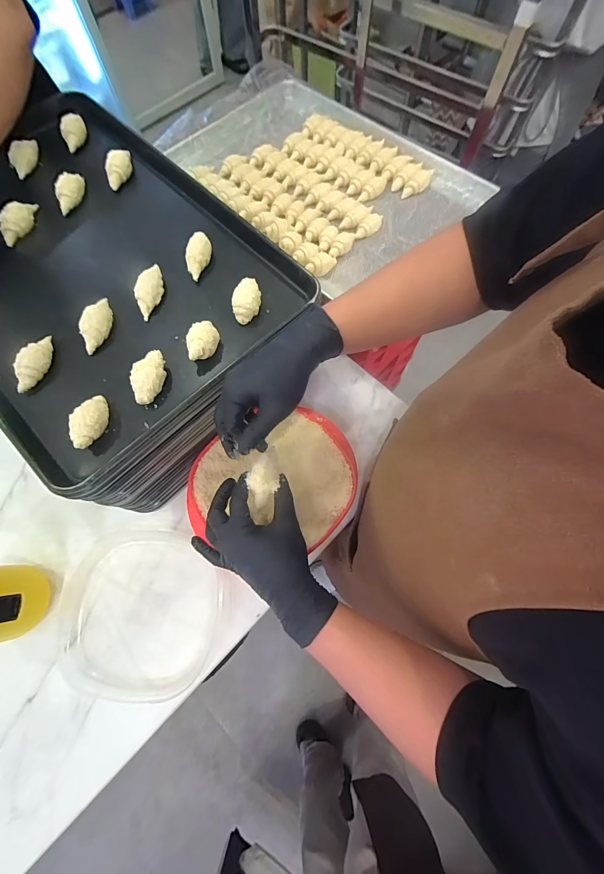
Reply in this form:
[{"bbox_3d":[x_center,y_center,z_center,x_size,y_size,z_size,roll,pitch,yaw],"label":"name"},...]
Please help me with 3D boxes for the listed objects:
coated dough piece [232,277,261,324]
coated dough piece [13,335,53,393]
[{"bbox_3d":[-0.072,-0.179,0.445,0.035,0.024,0.054,1,72,2],"label":"coated dough piece"},{"bbox_3d":[-0.326,-0.093,0.415,0.027,0.020,0.074,6,73,4],"label":"coated dough piece"}]

